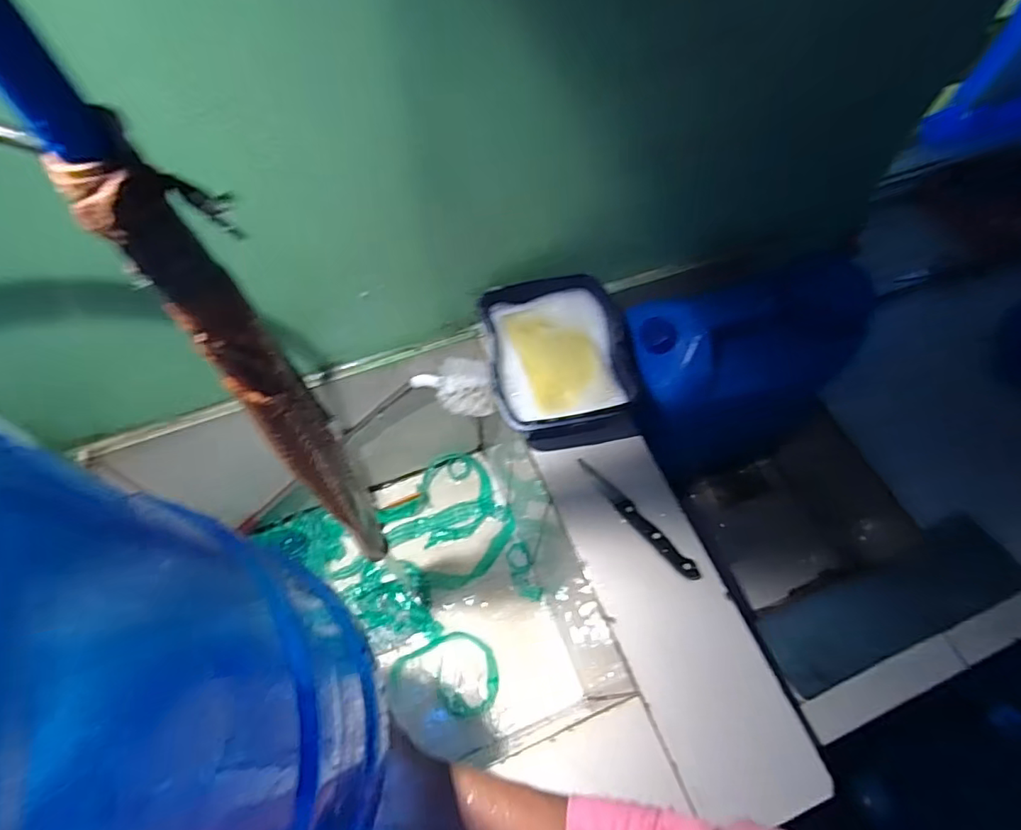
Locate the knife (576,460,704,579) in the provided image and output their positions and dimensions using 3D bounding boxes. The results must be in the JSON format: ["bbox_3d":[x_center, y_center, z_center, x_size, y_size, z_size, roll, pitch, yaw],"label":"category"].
[{"bbox_3d":[0.142,0.115,0.614,0.019,0.010,0.174,-38,69,-20],"label":"knife"}]

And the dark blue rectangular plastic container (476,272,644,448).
[{"bbox_3d":[0.057,-0.063,0.669,0.167,0.078,0.210,-7,62,-6],"label":"dark blue rectangular plastic container"}]

